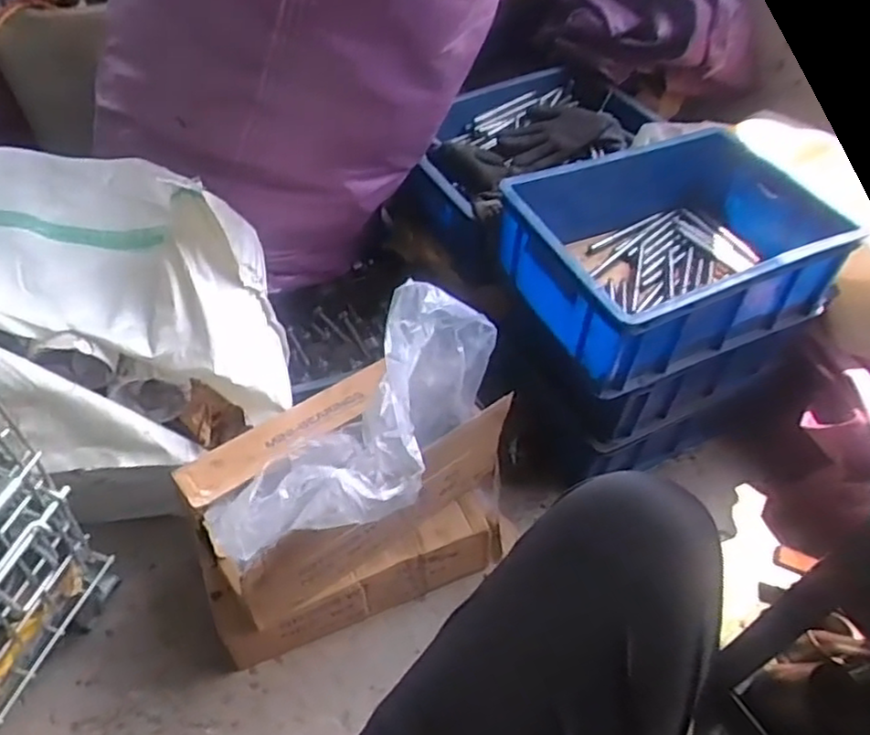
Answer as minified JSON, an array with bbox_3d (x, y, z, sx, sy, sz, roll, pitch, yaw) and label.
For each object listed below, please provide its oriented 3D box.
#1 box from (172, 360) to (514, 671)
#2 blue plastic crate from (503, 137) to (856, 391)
[{"bbox_3d":[-0.110,0.177,0.918,0.409,0.257,0.228,-18,52,-18],"label":"box"},{"bbox_3d":[0.330,-0.177,0.974,0.446,0.149,0.306,-21,53,-20],"label":"blue plastic crate"}]

